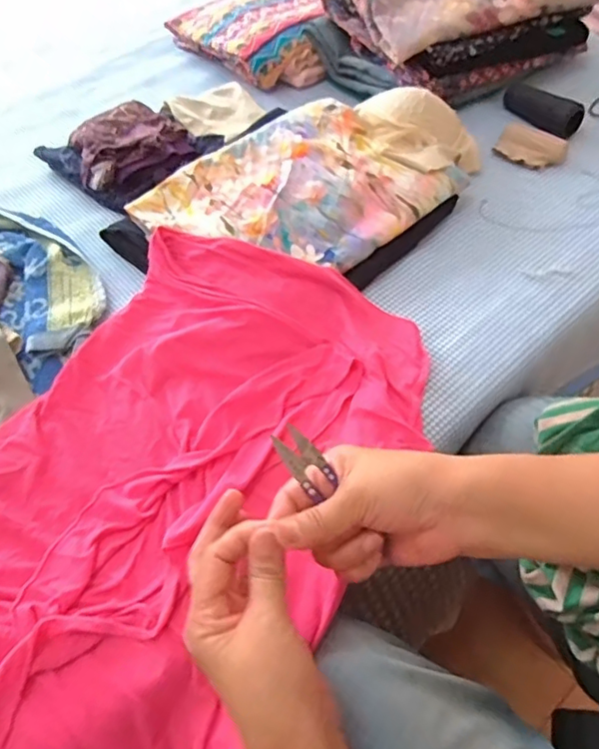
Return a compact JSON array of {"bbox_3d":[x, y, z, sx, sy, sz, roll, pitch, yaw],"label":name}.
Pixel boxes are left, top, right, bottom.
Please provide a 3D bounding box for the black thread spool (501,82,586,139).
[{"bbox_3d":[0.309,-0.344,0.719,0.033,0.036,0.107,-36,59,-21],"label":"black thread spool"}]

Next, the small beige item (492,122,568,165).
[{"bbox_3d":[0.282,-0.277,0.679,0.075,0.022,0.054,34,63,25],"label":"small beige item"}]

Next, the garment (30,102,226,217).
[{"bbox_3d":[-0.205,-0.281,0.686,0.169,0.049,0.170,37,64,26],"label":"garment"}]

